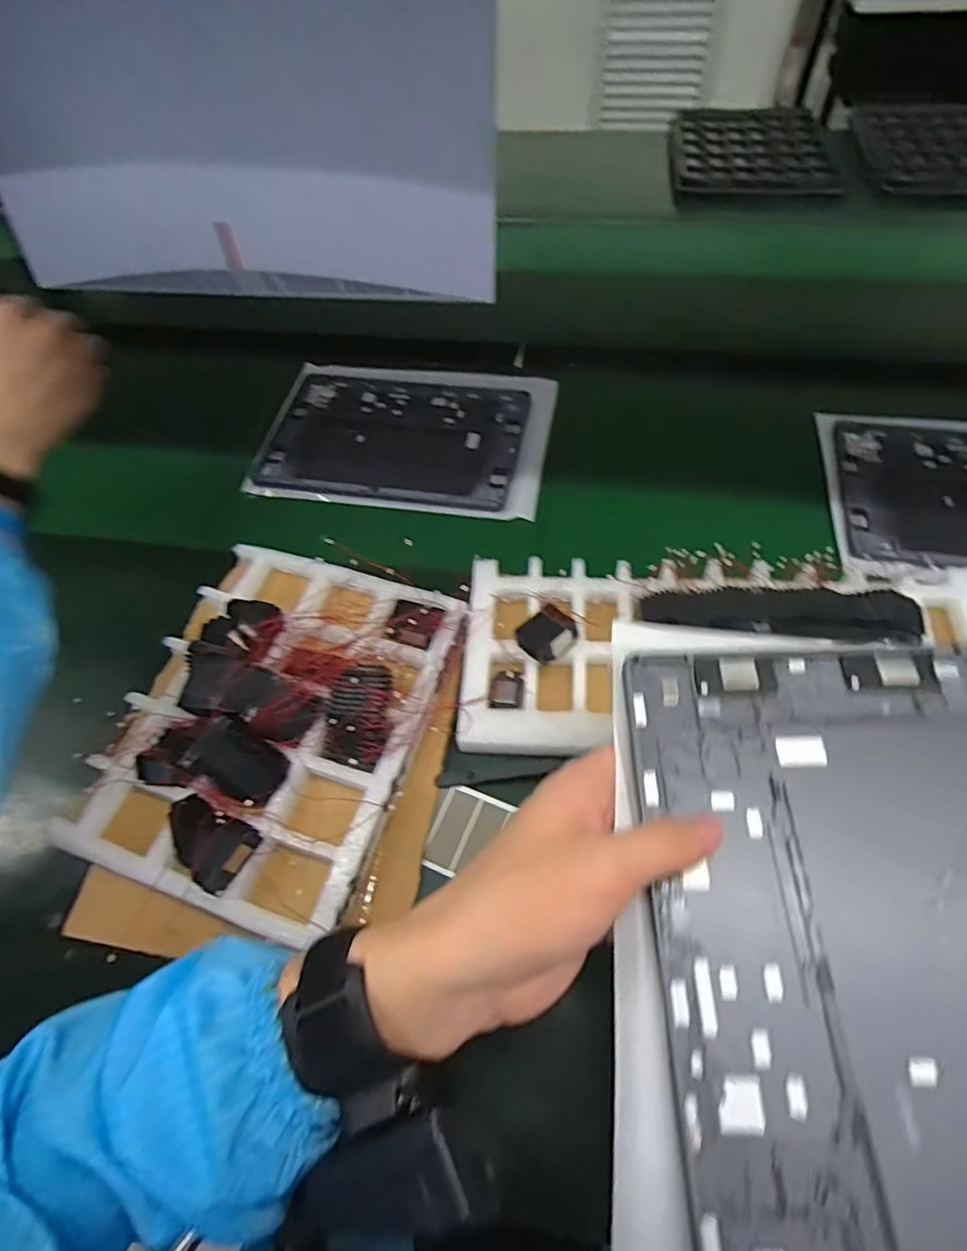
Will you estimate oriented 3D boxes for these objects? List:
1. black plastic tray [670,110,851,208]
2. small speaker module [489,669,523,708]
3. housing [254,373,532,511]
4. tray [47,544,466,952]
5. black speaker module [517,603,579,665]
[{"bbox_3d":[0.422,-0.769,0.971,0.239,0.030,0.340,5,58,7],"label":"black plastic tray"},{"bbox_3d":[0.017,0.047,0.444,0.024,0.009,0.033,4,58,7],"label":"small speaker module"},{"bbox_3d":[-0.088,-0.201,0.632,0.255,0.014,0.184,8,58,9],"label":"housing"},{"bbox_3d":[-0.153,0.060,0.432,0.219,0.055,0.259,15,60,13],"label":"tray"},{"bbox_3d":[0.048,0.007,0.438,0.039,0.020,0.033,-40,64,-22],"label":"black speaker module"}]

